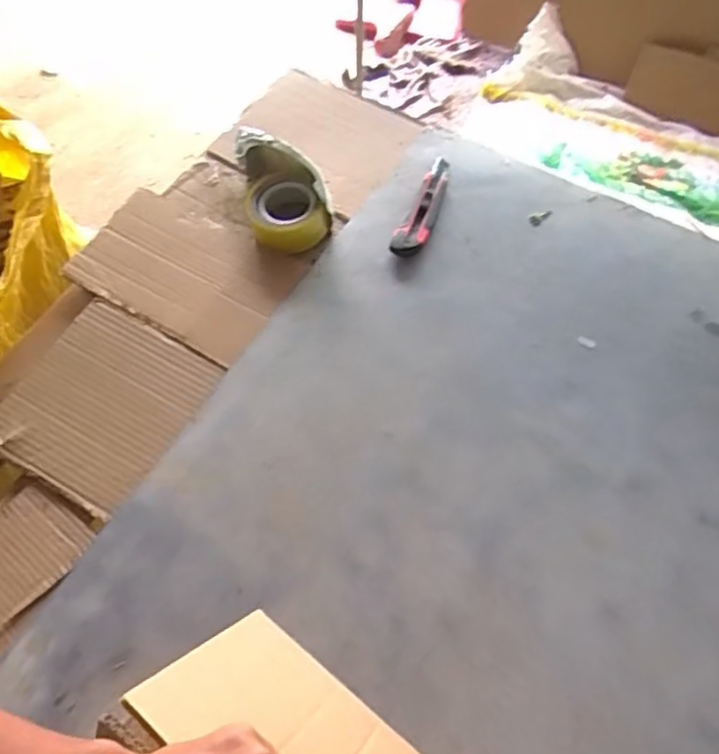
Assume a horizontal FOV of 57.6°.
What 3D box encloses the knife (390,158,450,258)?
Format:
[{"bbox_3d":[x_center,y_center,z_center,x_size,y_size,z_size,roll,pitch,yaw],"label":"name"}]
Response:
[{"bbox_3d":[0.083,-0.212,0.816,0.039,0.016,0.160,22,65,11],"label":"knife"}]

